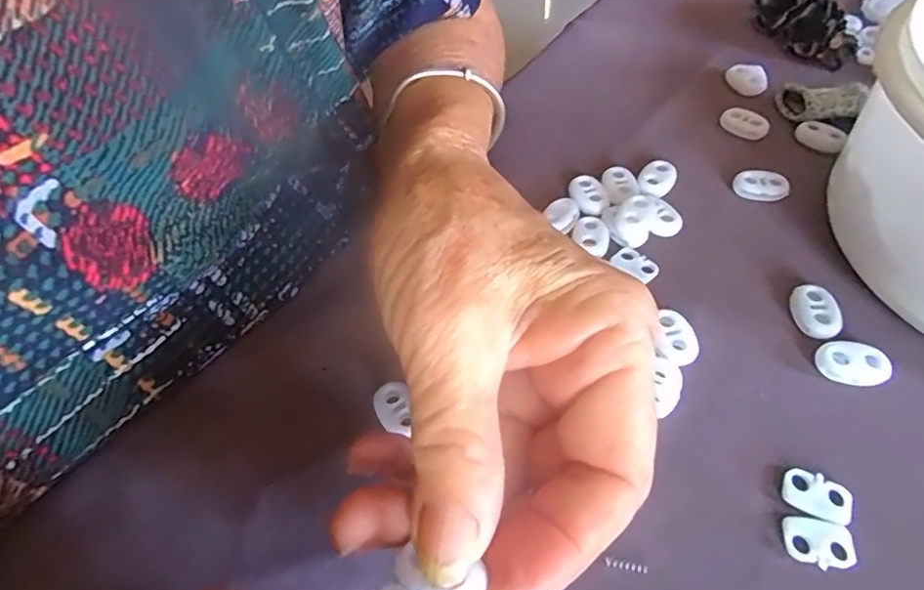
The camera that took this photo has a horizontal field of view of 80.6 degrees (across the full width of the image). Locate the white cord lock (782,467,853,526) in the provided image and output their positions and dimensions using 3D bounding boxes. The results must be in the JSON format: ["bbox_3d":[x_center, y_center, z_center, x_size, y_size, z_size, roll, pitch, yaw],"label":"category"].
[{"bbox_3d":[0.108,0.061,0.165,0.019,0.004,0.013,20,58,19],"label":"white cord lock"}]

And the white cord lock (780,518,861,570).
[{"bbox_3d":[0.103,0.071,0.157,0.018,0.004,0.012,9,54,12],"label":"white cord lock"}]

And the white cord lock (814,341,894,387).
[{"bbox_3d":[0.135,0.024,0.188,0.021,0.007,0.015,4,54,8],"label":"white cord lock"}]

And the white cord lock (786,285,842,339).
[{"bbox_3d":[0.130,0.006,0.202,0.014,0.006,0.022,3,54,8],"label":"white cord lock"}]

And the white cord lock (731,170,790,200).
[{"bbox_3d":[0.133,-0.048,0.242,0.023,0.008,0.014,9,54,12],"label":"white cord lock"}]

